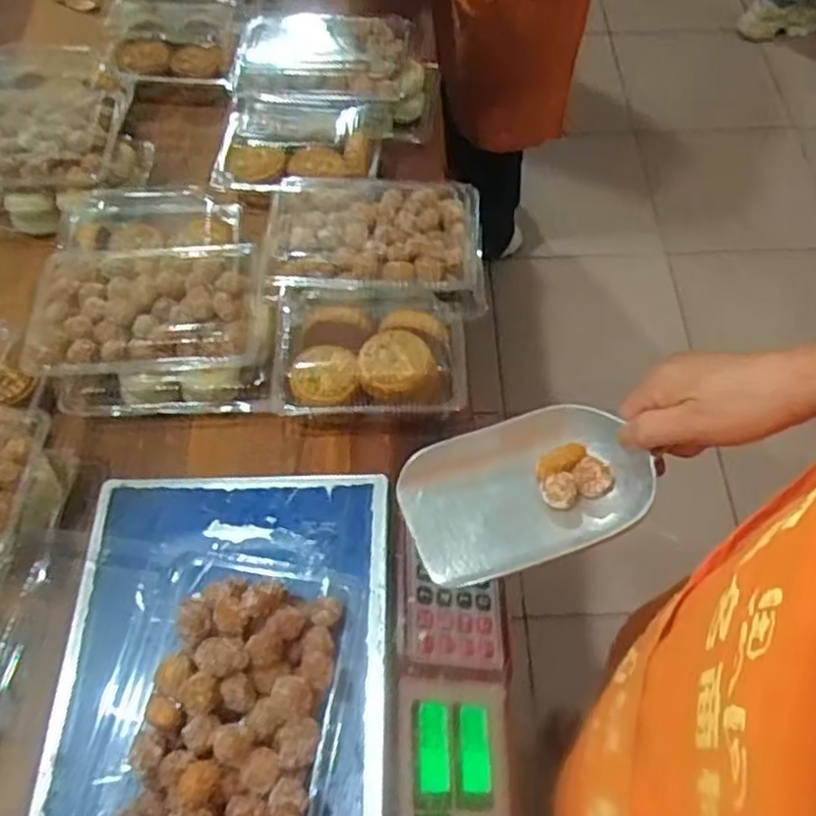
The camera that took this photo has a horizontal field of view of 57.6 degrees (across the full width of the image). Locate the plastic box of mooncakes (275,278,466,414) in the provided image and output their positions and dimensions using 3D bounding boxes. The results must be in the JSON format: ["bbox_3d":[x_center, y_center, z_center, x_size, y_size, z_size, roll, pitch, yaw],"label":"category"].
[{"bbox_3d":[-0.036,-0.056,0.707,0.181,0.060,0.122,0,61,0],"label":"plastic box of mooncakes"}]

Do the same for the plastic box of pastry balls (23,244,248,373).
[{"bbox_3d":[-0.246,-0.092,0.684,0.192,0.040,0.121,-4,61,-2],"label":"plastic box of pastry balls"}]

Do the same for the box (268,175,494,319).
[{"bbox_3d":[-0.030,-0.162,0.753,0.218,0.068,0.130,4,61,3],"label":"box"}]

